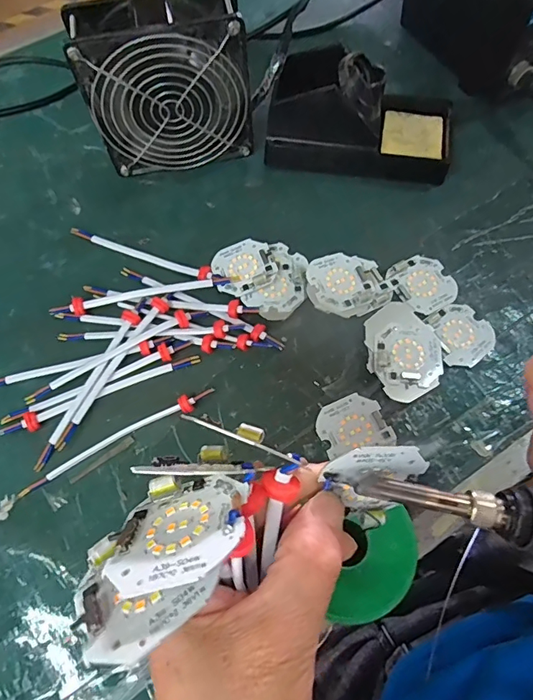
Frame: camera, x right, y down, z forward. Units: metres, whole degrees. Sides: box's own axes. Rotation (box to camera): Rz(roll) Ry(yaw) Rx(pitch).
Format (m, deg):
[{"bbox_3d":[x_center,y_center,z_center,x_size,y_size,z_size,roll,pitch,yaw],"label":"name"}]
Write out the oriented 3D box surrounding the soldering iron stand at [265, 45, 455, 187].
[{"bbox_3d":[0.077,-0.190,0.374,0.152,0.071,0.076,3,69,3],"label":"soldering iron stand"}]

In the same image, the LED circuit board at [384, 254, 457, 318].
[{"bbox_3d":[0.121,-0.052,0.355,0.043,0.004,0.047,-29,71,-14],"label":"LED circuit board"}]

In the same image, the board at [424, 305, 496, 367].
[{"bbox_3d":[0.144,-0.012,0.339,0.043,0.004,0.046,-17,68,-9],"label":"board"}]

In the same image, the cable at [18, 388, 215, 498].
[{"bbox_3d":[-0.100,0.059,0.312,0.139,0.019,0.013,-25,70,-8],"label":"cable"}]

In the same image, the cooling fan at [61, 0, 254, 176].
[{"bbox_3d":[-0.073,-0.197,0.356,0.120,0.118,0.046,-10,69,-2],"label":"cooling fan"}]

